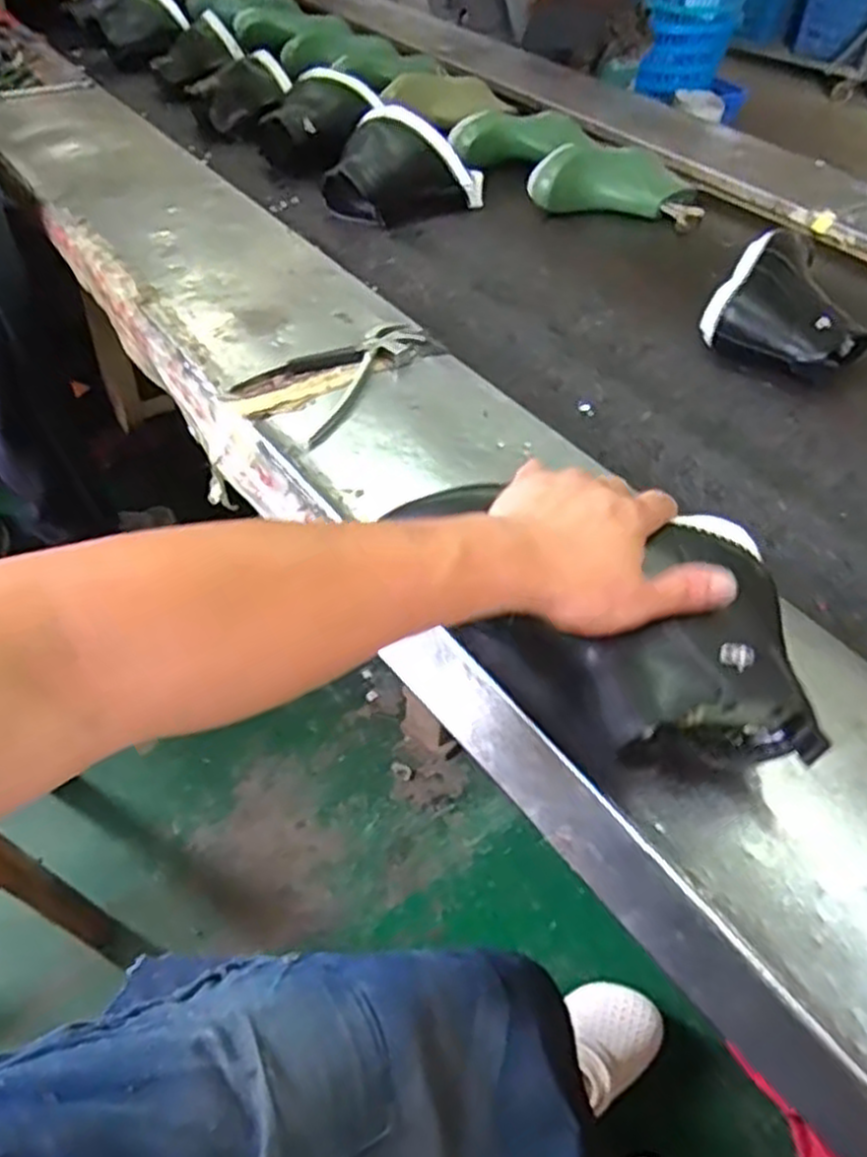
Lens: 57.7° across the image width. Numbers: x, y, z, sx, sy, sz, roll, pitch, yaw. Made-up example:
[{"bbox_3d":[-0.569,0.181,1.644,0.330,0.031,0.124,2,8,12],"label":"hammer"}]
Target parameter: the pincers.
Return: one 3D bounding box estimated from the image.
[{"bbox_3d":[-0.084,-0.199,0.750,0.109,0.019,0.192,33,53,23],"label":"pincers"}]

